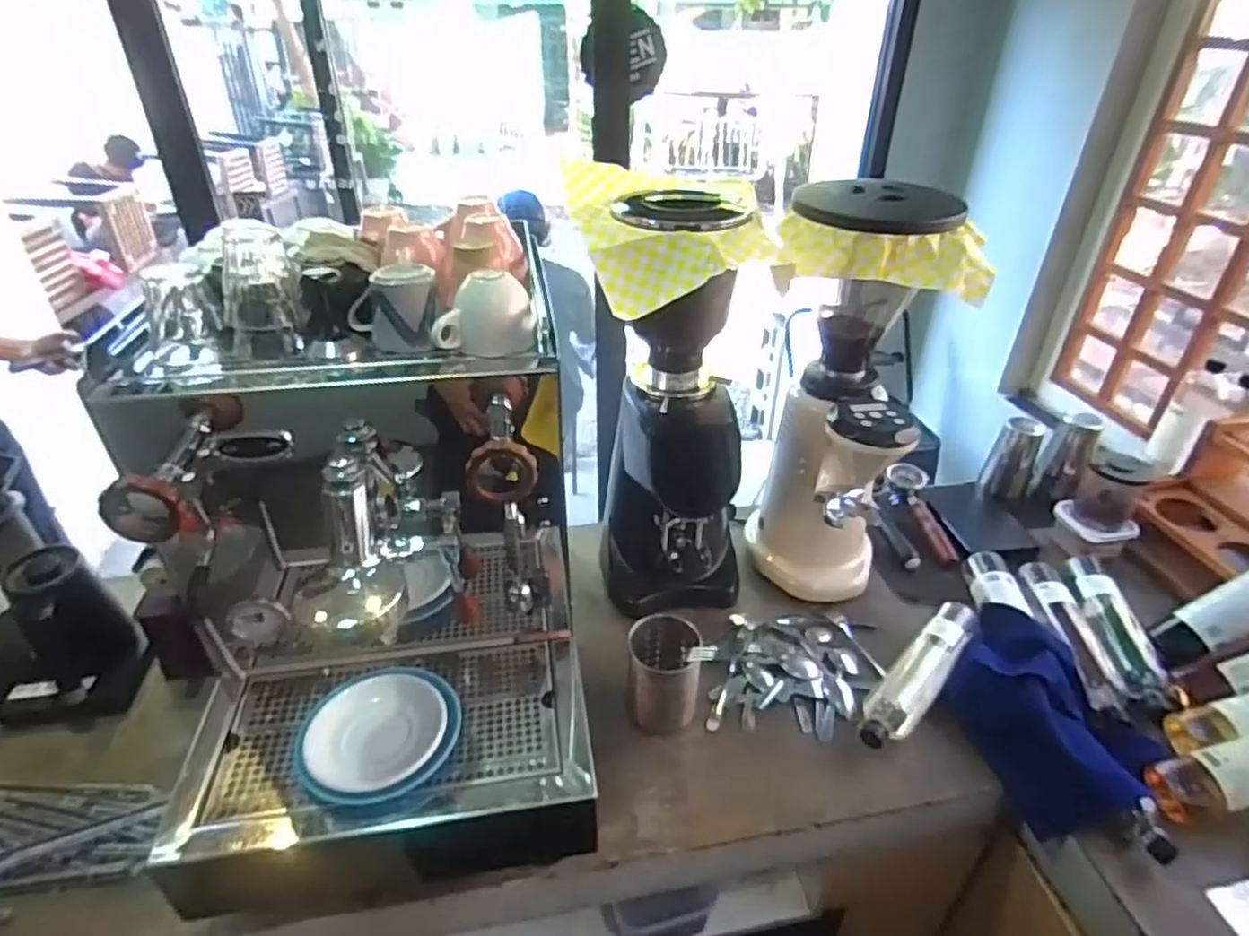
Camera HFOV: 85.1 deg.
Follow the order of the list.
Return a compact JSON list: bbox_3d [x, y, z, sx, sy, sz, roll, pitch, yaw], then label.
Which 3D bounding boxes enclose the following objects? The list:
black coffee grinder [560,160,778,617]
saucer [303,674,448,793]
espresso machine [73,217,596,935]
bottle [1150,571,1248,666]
[{"bbox_3d":[0.055,-0.092,0.992,0.240,0.571,0.262,-3,34,-6],"label":"black coffee grinder"},{"bbox_3d":[-0.249,0.264,0.689,0.131,0.017,0.117,0,34,-2],"label":"saucer"},{"bbox_3d":[-0.269,0.085,0.746,0.393,0.562,0.492,-5,34,-9],"label":"espresso machine"},{"bbox_3d":[0.879,0.188,0.952,0.289,0.070,0.081,-30,42,1],"label":"bottle"}]

